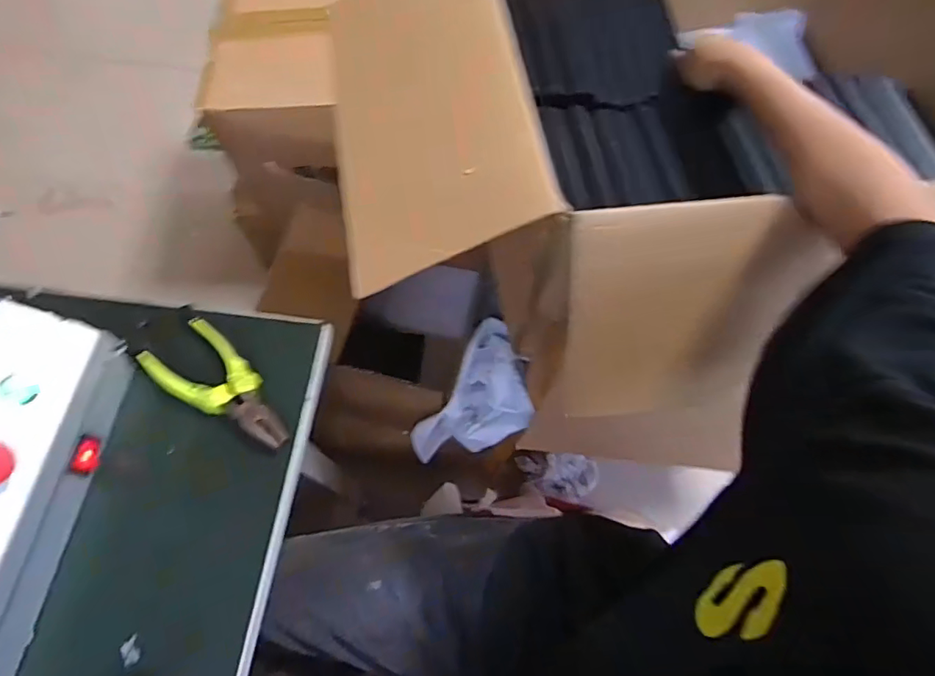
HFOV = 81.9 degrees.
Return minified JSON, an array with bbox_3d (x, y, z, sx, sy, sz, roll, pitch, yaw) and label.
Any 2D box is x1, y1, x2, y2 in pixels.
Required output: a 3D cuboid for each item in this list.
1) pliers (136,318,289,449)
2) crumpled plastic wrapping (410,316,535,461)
[{"bbox_3d":[-0.201,0.042,0.444,0.136,0.013,0.059,38,69,14],"label":"pliers"},{"bbox_3d":[-0.006,0.083,0.737,0.160,0.126,0.137,-19,67,-11],"label":"crumpled plastic wrapping"}]

